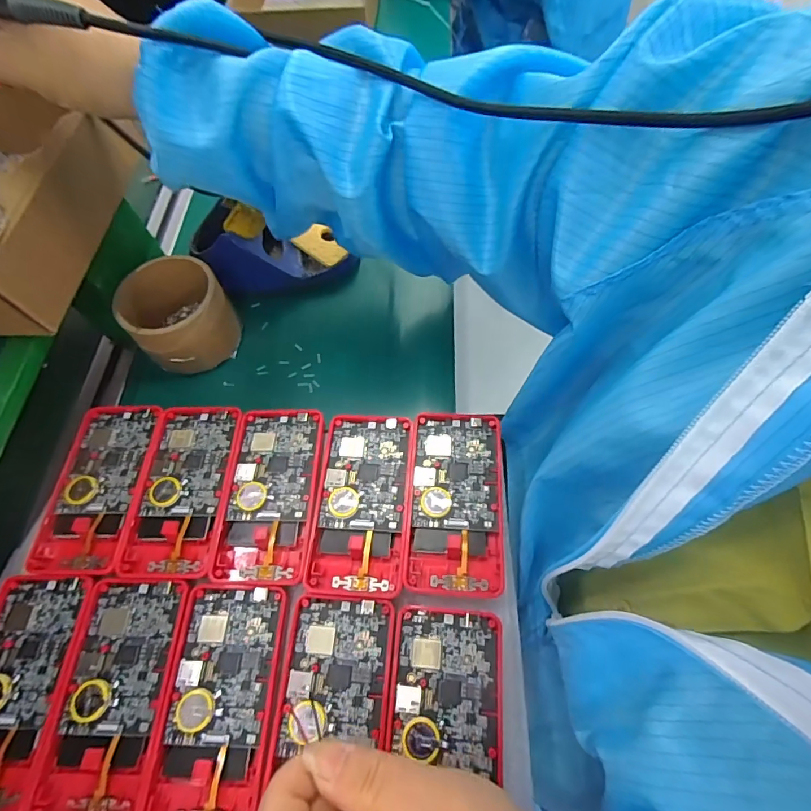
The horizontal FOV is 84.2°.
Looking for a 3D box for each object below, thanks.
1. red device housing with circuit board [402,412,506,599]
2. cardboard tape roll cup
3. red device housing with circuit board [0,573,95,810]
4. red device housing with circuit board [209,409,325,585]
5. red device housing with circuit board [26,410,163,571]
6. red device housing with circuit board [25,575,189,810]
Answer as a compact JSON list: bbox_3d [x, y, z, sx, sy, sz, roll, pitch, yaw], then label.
[{"bbox_3d":[0.034,0.060,0.300,0.062,0.008,0.122,3,64,4],"label":"red device housing with circuit board"},{"bbox_3d":[-0.198,-0.078,0.397,0.080,0.063,0.083,-2,65,3],"label":"cardboard tape roll cup"},{"bbox_3d":[-0.232,0.166,0.267,0.062,0.010,0.122,0,64,2],"label":"red device housing with circuit board"},{"bbox_3d":[-0.093,0.057,0.310,0.061,0.007,0.121,0,64,2],"label":"red device housing with circuit board"},{"bbox_3d":[-0.219,0.055,0.321,0.061,0.010,0.121,0,64,2],"label":"red device housing with circuit board"},{"bbox_3d":[-0.170,0.167,0.263,0.062,0.009,0.121,0,64,2],"label":"red device housing with circuit board"}]

